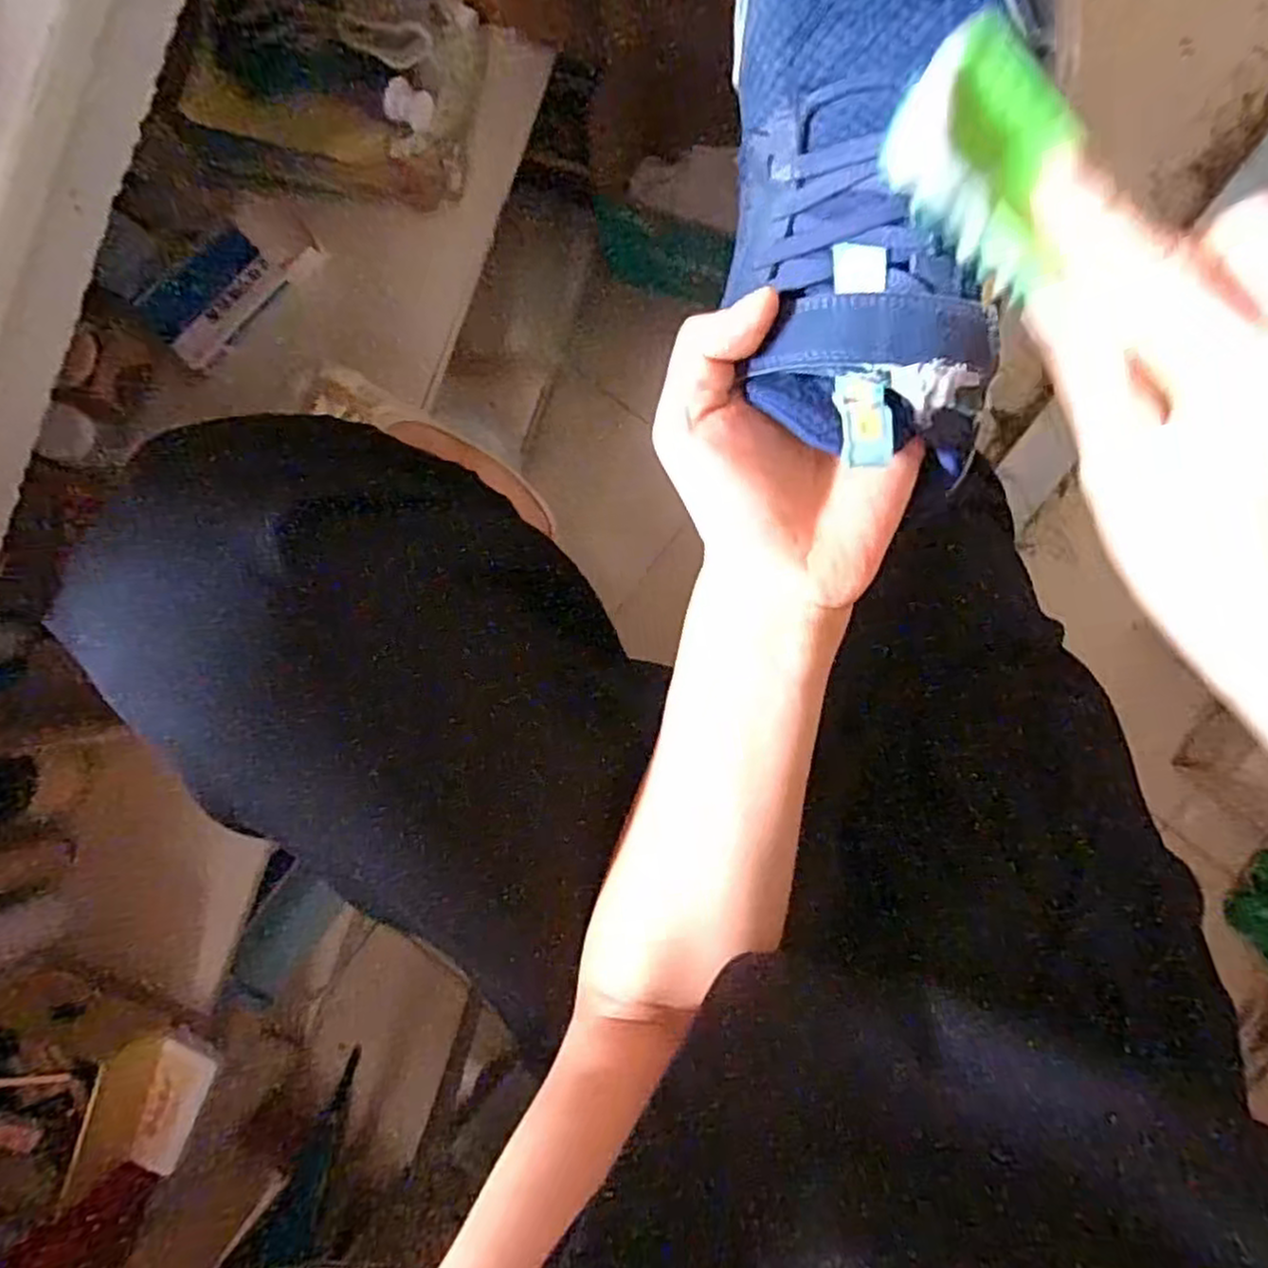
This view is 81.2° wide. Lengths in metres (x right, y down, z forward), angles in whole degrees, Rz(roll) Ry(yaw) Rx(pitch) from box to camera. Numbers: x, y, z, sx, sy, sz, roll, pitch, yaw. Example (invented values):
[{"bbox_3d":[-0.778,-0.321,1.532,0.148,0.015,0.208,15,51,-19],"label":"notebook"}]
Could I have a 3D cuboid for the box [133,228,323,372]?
[{"bbox_3d":[-0.343,-0.295,0.624,0.140,0.029,0.063,-39,90,4],"label":"box"}]

